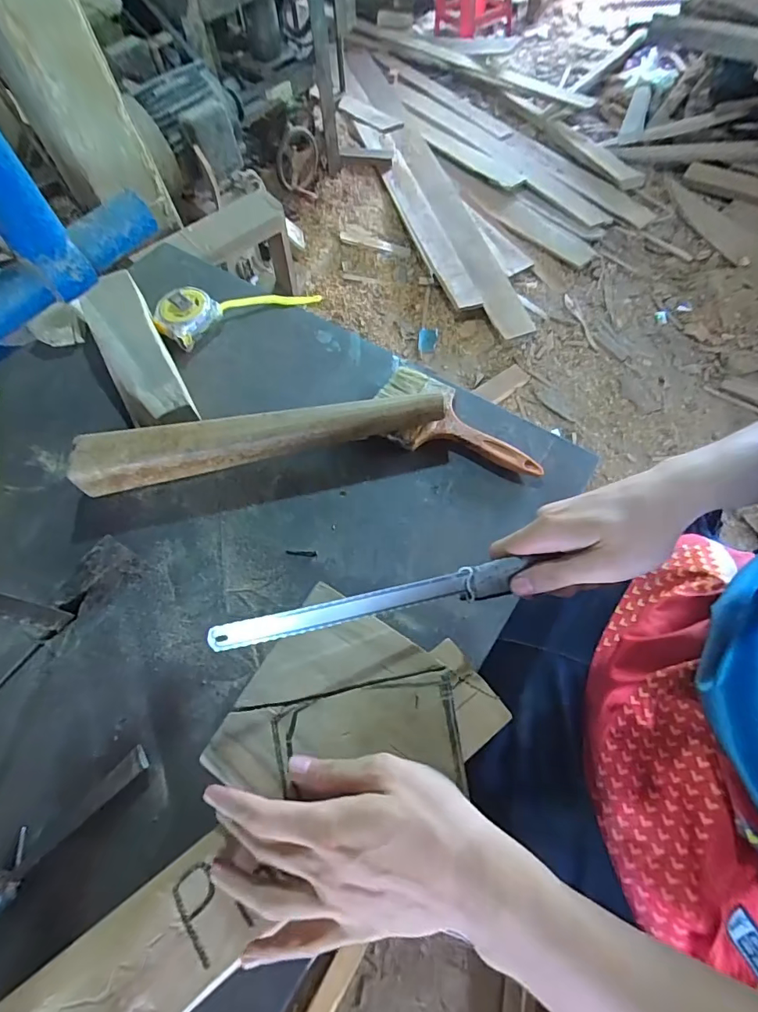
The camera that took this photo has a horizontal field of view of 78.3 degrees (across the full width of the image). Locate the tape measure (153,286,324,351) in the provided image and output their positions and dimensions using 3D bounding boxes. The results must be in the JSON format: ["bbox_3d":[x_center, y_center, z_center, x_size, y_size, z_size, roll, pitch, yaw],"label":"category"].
[{"bbox_3d":[-0.176,-0.250,0.569,0.189,0.035,0.068,-29,65,-13],"label":"tape measure"}]

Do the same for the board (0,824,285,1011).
[{"bbox_3d":[-0.163,0.290,0.277,0.187,0.015,0.070,-34,67,-17],"label":"board"}]

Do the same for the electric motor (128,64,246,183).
[{"bbox_3d":[-0.483,-0.979,1.206,0.214,0.174,0.213,-6,63,-1],"label":"electric motor"}]

